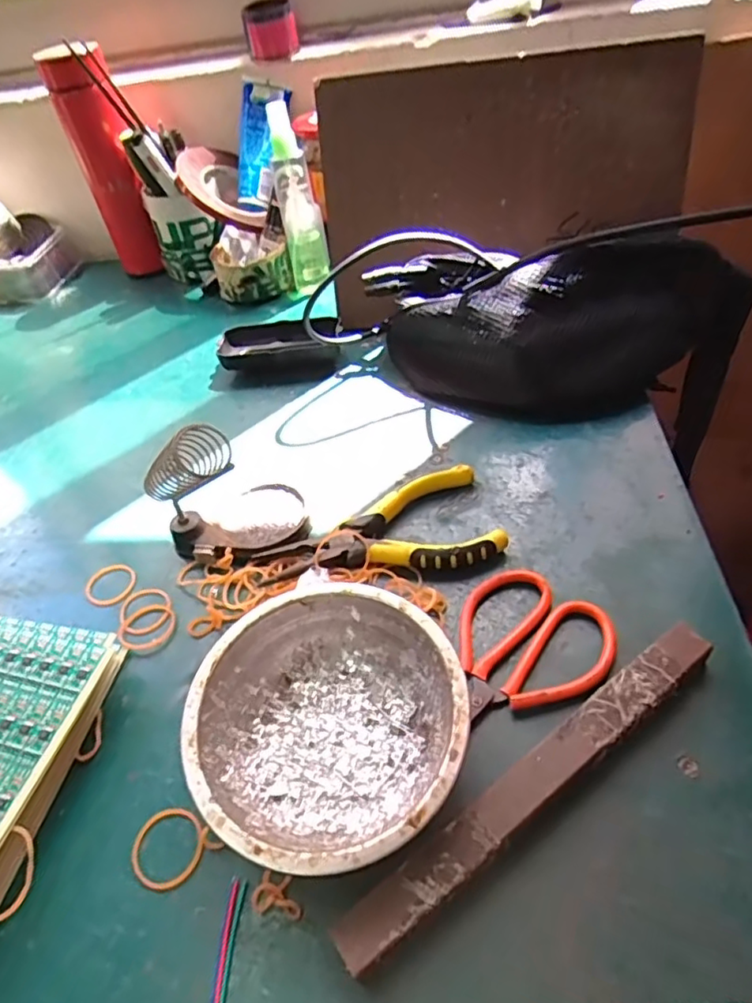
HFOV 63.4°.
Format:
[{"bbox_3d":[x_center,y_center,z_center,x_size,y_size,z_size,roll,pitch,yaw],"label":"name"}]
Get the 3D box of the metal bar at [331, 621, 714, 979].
[{"bbox_3d":[0.074,0.124,0.274,0.215,0.016,0.020,-30,50,-21],"label":"metal bar"}]

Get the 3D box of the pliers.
[{"bbox_3d":[0.001,0.015,0.391,0.149,0.015,0.075,-6,46,2],"label":"pliers"}]

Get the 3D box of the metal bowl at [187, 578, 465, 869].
[{"bbox_3d":[-0.022,0.105,0.290,0.123,0.045,0.124,-4,46,4],"label":"metal bowl"}]

